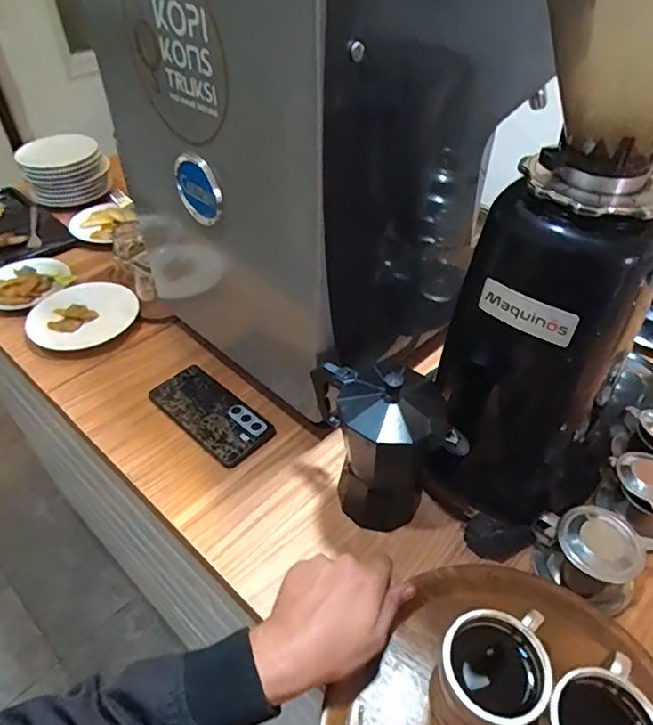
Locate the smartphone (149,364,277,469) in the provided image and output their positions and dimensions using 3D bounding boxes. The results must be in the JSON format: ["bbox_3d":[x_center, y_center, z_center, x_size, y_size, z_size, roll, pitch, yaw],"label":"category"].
[{"bbox_3d":[-0.147,0.062,0.666,0.168,0.014,0.079,33,53,30],"label":"smartphone"}]

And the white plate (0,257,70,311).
[{"bbox_3d":[-0.488,-0.129,0.851,0.115,0.025,0.124,0,44,0],"label":"white plate"}]

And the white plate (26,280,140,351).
[{"bbox_3d":[-0.371,-0.074,0.806,0.153,0.030,0.153,0,44,0],"label":"white plate"}]

